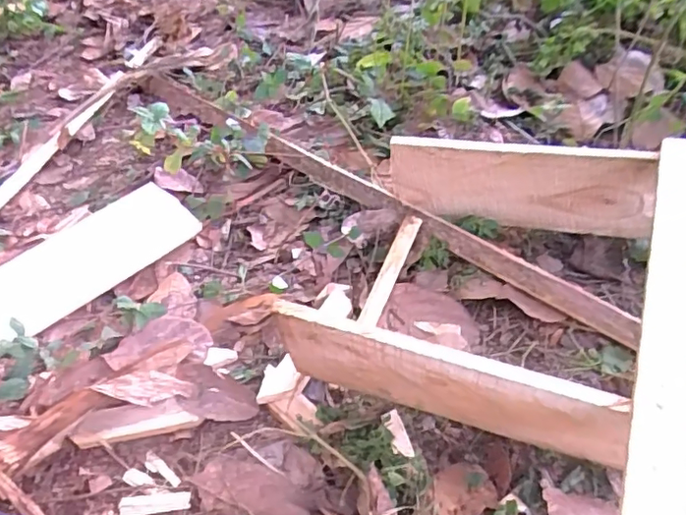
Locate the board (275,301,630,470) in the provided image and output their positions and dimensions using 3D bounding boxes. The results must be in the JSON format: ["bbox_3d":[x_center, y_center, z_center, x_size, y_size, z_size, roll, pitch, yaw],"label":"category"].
[{"bbox_3d":[0.082,0.108,0.486,0.283,0.139,0.021,12,47,19],"label":"board"}]

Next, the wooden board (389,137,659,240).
[{"bbox_3d":[0.200,-0.079,0.675,0.290,0.122,0.018,8,46,16],"label":"wooden board"}]

